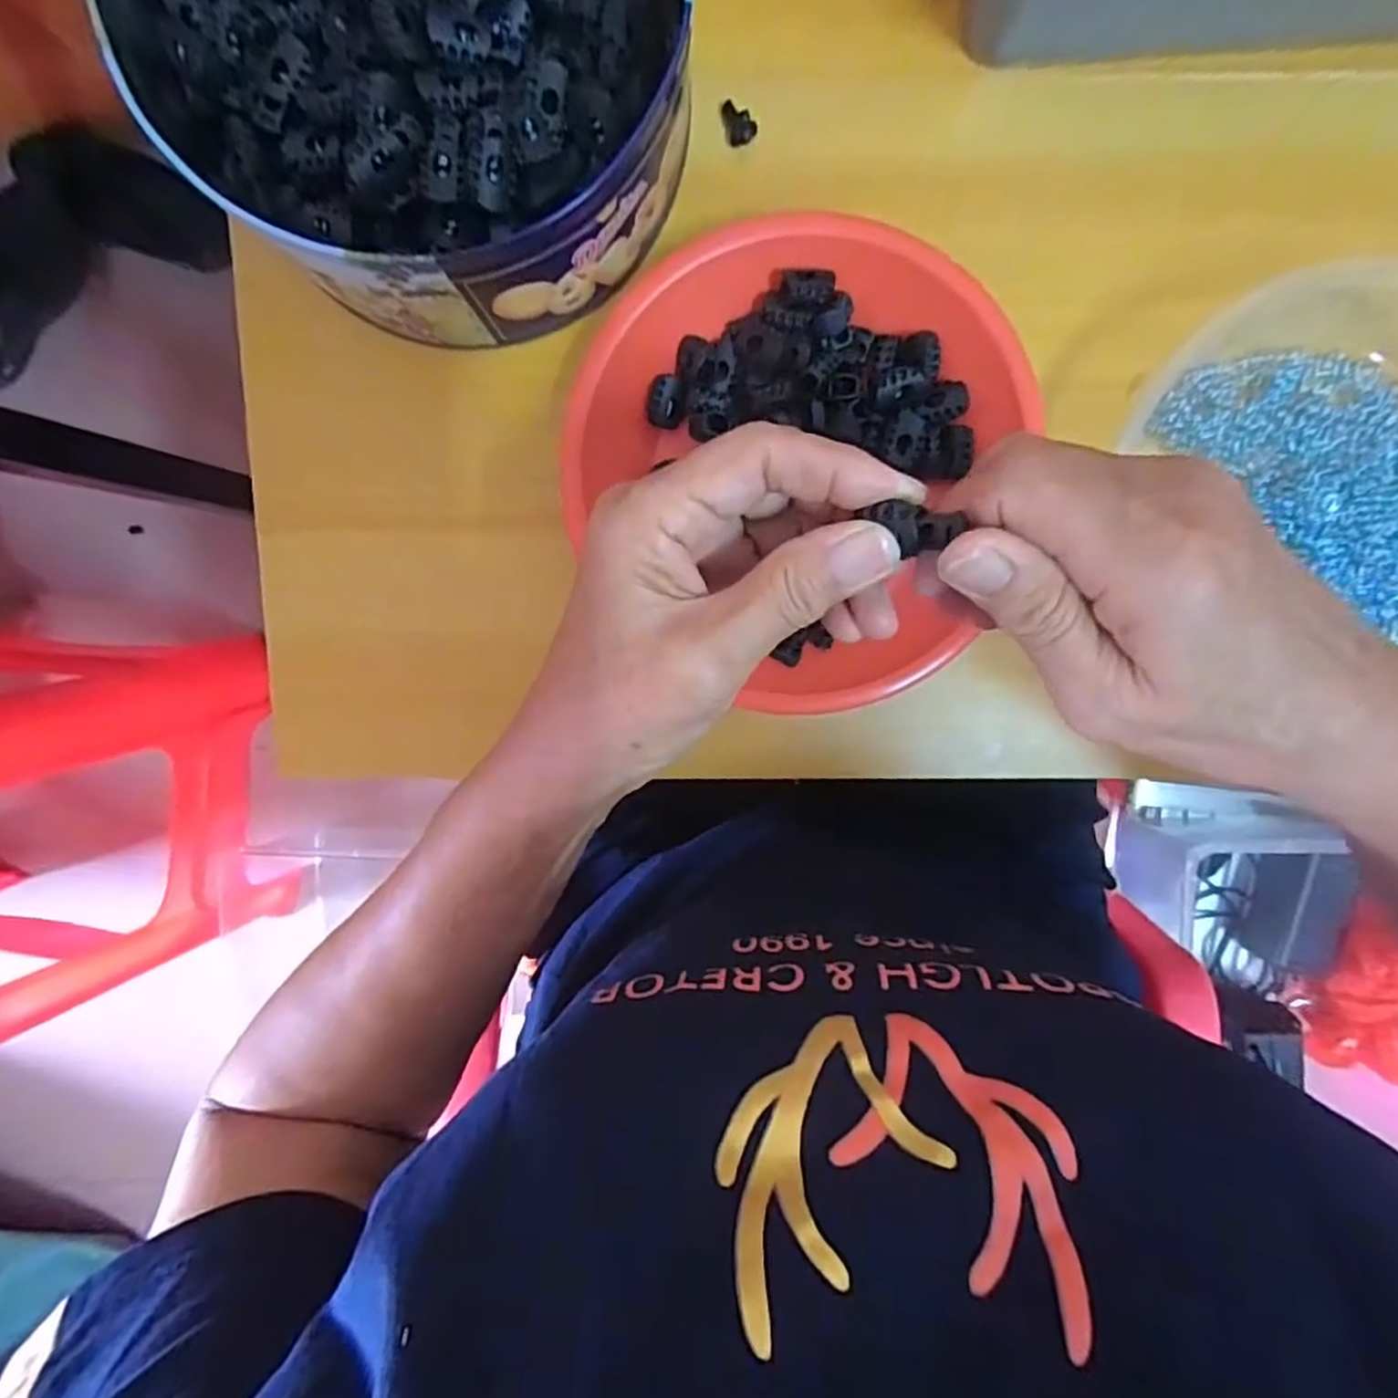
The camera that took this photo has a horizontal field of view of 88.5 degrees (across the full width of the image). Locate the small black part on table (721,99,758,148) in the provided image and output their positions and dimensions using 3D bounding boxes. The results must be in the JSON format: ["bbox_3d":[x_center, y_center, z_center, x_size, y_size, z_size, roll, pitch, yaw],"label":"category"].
[{"bbox_3d":[0.017,-0.240,0.298,0.012,0.005,0.017,-21,97,4],"label":"small black part on table"}]

